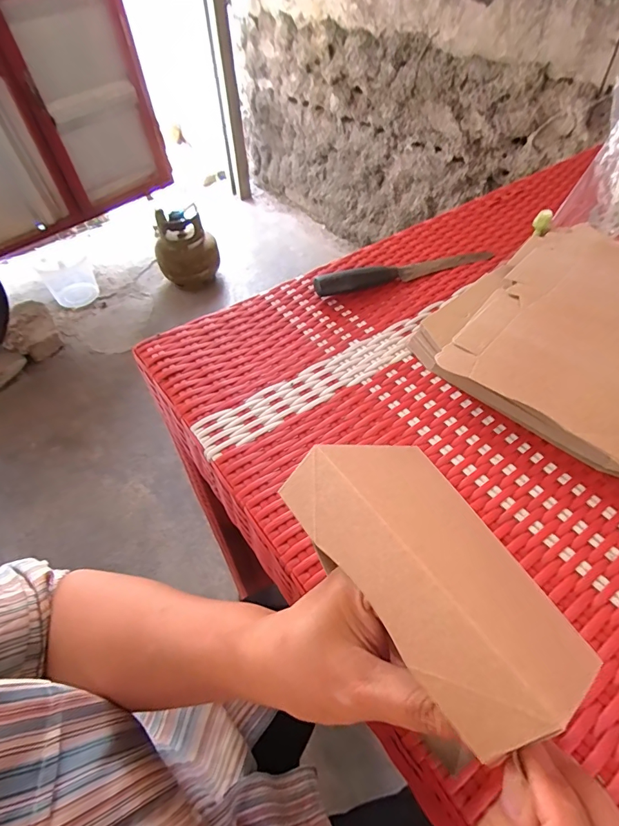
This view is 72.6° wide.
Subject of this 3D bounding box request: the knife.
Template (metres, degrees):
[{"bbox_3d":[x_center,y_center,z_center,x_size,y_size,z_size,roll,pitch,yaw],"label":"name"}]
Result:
[{"bbox_3d":[0.124,-0.185,0.531,0.246,0.027,0.025,-18,53,-12],"label":"knife"}]

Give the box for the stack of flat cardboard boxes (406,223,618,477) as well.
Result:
[{"bbox_3d":[0.296,-0.090,0.441,0.345,0.037,0.259,-37,59,-25],"label":"stack of flat cardboard boxes"}]

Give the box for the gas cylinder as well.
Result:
[{"bbox_3d":[-0.519,-0.706,1.772,0.241,0.292,0.260,-15,52,-10],"label":"gas cylinder"}]

